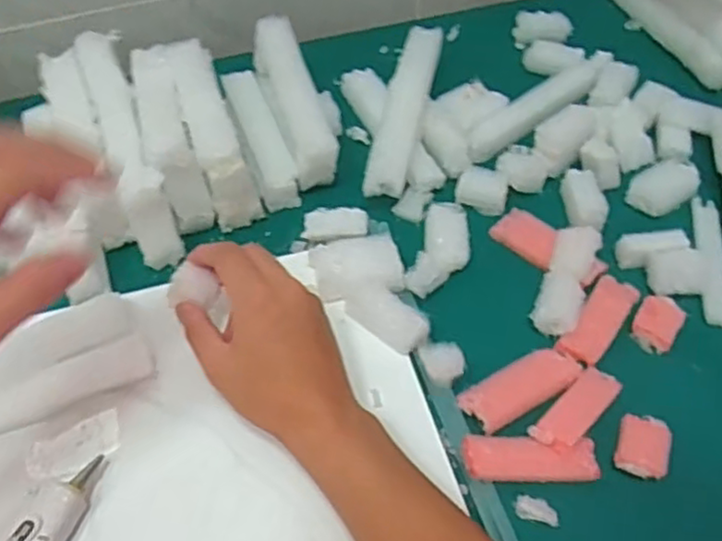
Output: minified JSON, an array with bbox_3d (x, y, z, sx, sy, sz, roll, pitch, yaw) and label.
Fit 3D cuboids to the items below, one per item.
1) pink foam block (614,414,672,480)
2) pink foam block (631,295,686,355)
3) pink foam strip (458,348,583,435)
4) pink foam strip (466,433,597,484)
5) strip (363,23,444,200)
[{"bbox_3d":[0.172,0.108,0.428,0.029,0.009,0.038,19,57,13],"label":"pink foam block"},{"bbox_3d":[0.200,0.035,0.472,0.027,0.010,0.037,30,60,20],"label":"pink foam block"},{"bbox_3d":[0.103,0.074,0.446,0.079,0.009,0.033,-27,59,-17],"label":"pink foam strip"},{"bbox_3d":[0.102,0.114,0.423,0.079,0.010,0.027,2,55,2],"label":"pink foam strip"},{"bbox_3d":[0.037,-0.137,0.589,0.032,0.022,0.194,11,56,8],"label":"strip"}]

